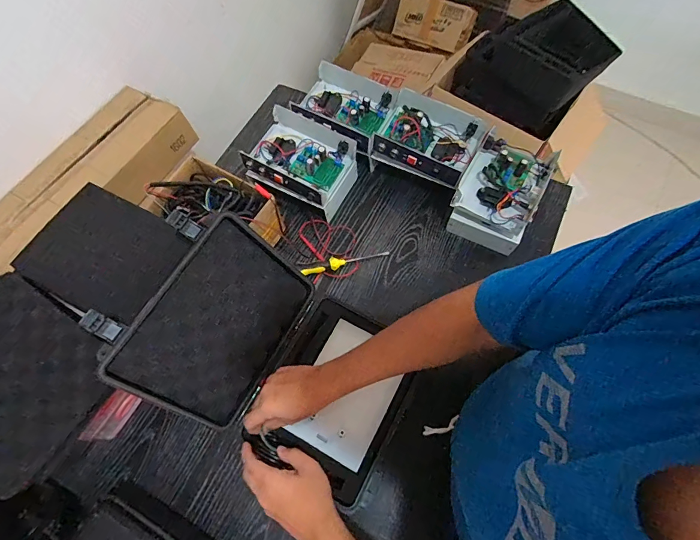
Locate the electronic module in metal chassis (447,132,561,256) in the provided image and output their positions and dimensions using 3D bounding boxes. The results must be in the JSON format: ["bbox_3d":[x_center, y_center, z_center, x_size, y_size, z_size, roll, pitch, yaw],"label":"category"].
[{"bbox_3d":[0.310,-0.158,0.797,0.154,0.105,0.194,26,70,13],"label":"electronic module in metal chassis"}]

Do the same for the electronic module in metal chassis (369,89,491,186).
[{"bbox_3d":[0.167,-0.289,0.822,0.216,0.078,0.167,25,70,13],"label":"electronic module in metal chassis"}]

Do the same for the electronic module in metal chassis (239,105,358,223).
[{"bbox_3d":[-0.103,-0.231,0.835,0.219,0.116,0.158,25,70,13],"label":"electronic module in metal chassis"}]

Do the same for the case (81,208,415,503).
[{"bbox_3d":[-0.109,0.126,0.577,0.393,0.217,0.272,25,70,13],"label":"case"}]

